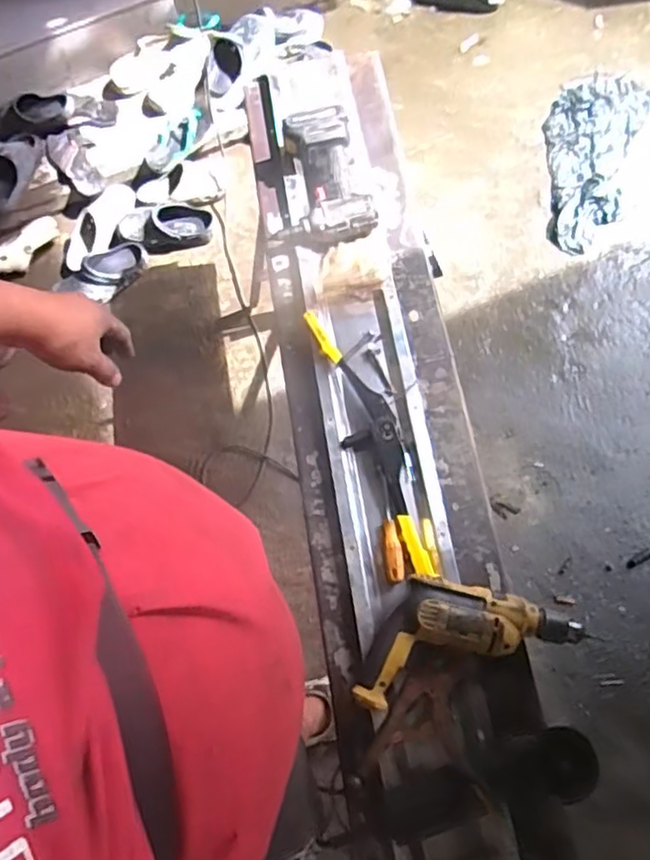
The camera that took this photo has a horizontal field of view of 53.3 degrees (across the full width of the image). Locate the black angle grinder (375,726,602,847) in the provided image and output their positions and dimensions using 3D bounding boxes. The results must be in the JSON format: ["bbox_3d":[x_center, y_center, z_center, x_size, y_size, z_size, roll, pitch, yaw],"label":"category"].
[{"bbox_3d":[0.197,0.438,0.798,0.270,0.087,0.077,-22,69,6],"label":"black angle grinder"}]

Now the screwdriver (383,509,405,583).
[{"bbox_3d":[0.098,0.162,0.922,0.027,0.025,0.106,-4,71,5],"label":"screwdriver"}]

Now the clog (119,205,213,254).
[{"bbox_3d":[-0.431,-0.555,1.762,0.248,0.083,0.132,-15,70,2],"label":"clog"}]

